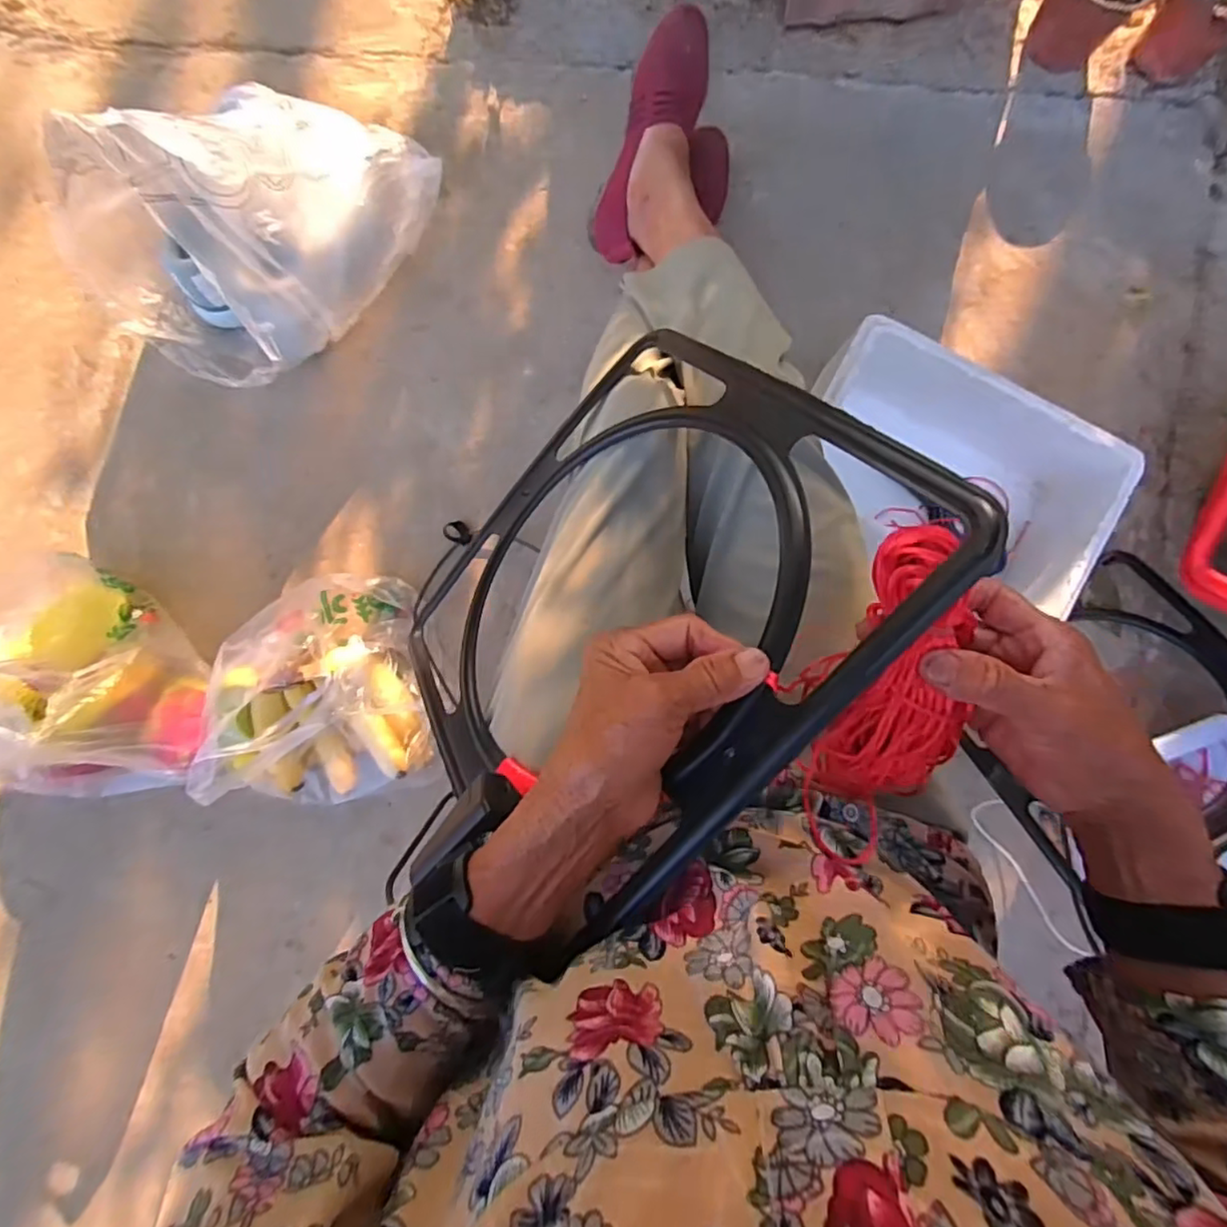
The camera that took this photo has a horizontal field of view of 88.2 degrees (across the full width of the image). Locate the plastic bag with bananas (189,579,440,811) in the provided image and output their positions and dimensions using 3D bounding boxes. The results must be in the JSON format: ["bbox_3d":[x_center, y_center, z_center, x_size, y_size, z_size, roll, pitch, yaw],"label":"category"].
[{"bbox_3d":[-0.343,0.100,0.745,0.235,0.151,0.247,-20,92,3],"label":"plastic bag with bananas"}]

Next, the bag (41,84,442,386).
[{"bbox_3d":[-0.424,-0.449,0.697,0.281,0.272,0.362,33,93,0],"label":"bag"}]

